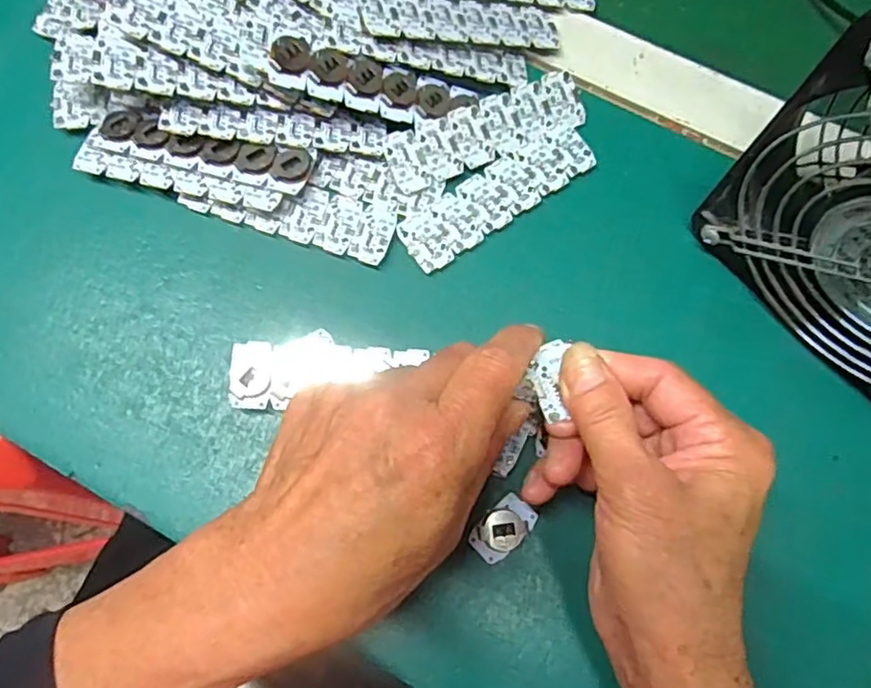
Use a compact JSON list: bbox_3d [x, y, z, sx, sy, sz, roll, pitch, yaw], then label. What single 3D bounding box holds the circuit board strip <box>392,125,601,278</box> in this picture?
[{"bbox_3d":[0.031,-0.075,0.319,0.106,0.006,0.029,-35,77,-10],"label":"circuit board strip"}]

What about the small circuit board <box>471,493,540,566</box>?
[{"bbox_3d":[0.030,0.080,0.276,0.030,0.004,0.018,-41,78,-12],"label":"small circuit board"}]

